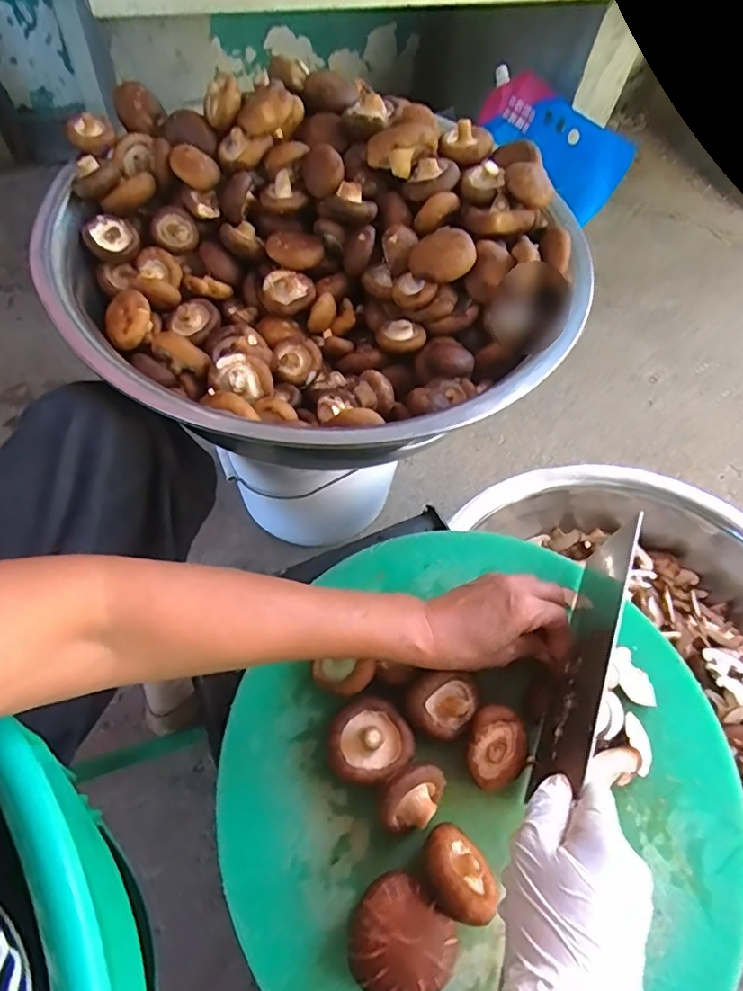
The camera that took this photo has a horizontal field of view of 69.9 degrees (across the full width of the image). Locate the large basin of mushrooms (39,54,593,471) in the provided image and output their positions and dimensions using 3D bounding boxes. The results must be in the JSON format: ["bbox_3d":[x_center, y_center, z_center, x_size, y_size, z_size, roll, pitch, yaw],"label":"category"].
[{"bbox_3d":[-0.049,-0.223,0.540,0.472,0.176,0.450,37,64,16],"label":"large basin of mushrooms"}]

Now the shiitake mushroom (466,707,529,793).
[{"bbox_3d":[0.101,0.199,0.418,0.048,0.022,0.059,16,60,5],"label":"shiitake mushroom"}]

